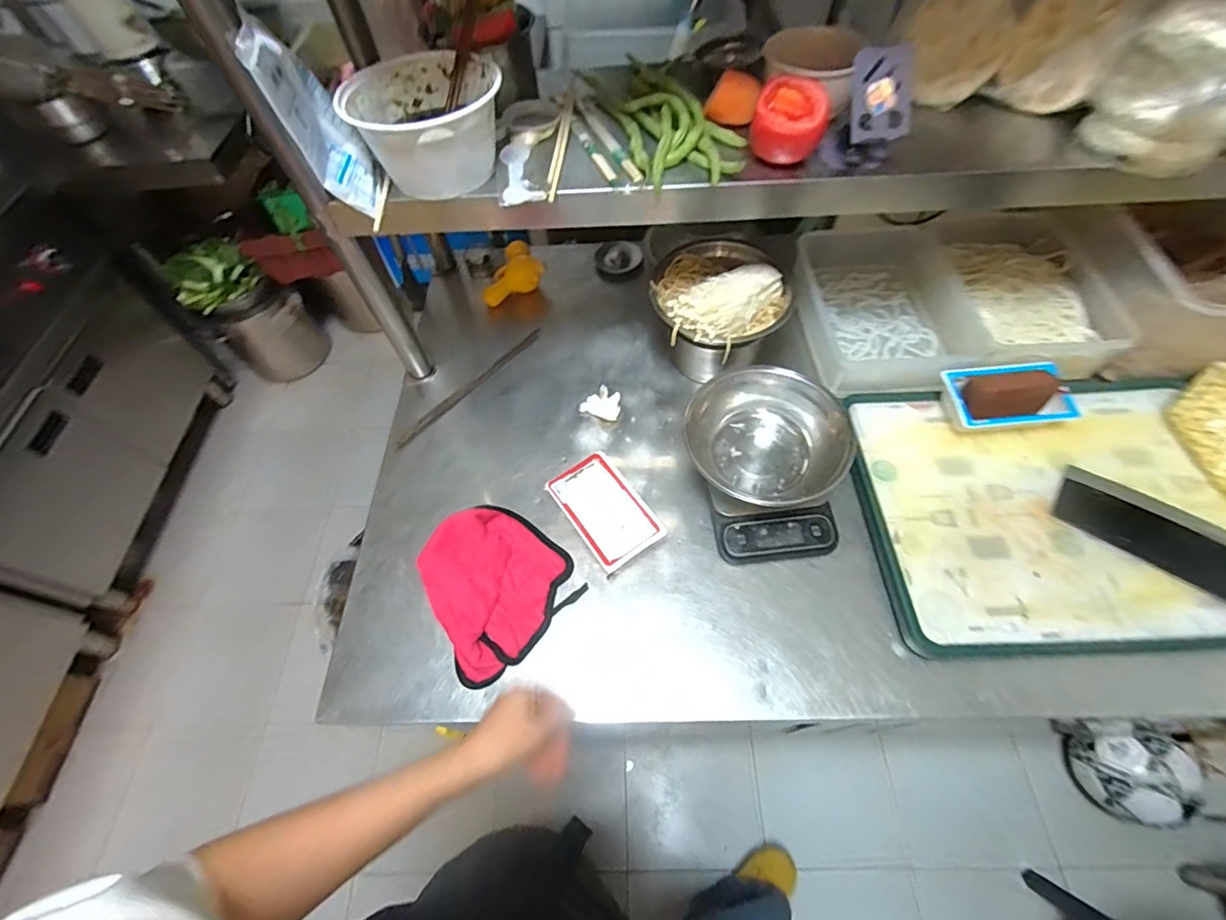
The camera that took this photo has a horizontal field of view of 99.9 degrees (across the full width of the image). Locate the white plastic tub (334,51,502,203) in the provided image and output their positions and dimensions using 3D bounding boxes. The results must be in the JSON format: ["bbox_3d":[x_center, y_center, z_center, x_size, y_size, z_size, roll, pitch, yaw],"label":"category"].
[{"bbox_3d":[-0.192,-0.356,0.552,0.151,0.085,0.155,-2,59,3],"label":"white plastic tub"}]

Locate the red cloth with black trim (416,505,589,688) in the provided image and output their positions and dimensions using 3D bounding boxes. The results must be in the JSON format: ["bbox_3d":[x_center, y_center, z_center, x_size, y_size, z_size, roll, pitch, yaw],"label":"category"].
[{"bbox_3d":[-0.135,0.140,0.615,0.157,0.036,0.188,-28,61,-13],"label":"red cloth with black trim"}]

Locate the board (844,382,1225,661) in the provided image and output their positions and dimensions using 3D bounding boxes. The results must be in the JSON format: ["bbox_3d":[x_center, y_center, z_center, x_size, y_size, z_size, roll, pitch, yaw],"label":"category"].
[{"bbox_3d":[0.530,0.047,0.622,0.458,0.038,0.335,-4,59,1],"label":"board"}]

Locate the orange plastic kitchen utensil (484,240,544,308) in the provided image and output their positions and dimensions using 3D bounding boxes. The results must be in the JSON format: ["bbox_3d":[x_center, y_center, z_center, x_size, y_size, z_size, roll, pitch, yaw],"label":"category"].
[{"bbox_3d":[-0.178,-0.320,0.880,0.109,0.060,0.096,-22,60,-9],"label":"orange plastic kitchen utensil"}]

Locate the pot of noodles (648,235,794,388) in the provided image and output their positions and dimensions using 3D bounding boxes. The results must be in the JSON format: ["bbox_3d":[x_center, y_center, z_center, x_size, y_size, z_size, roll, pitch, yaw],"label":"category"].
[{"bbox_3d":[0.146,-0.205,0.723,0.173,0.140,0.172,-2,59,3],"label":"pot of noodles"}]

